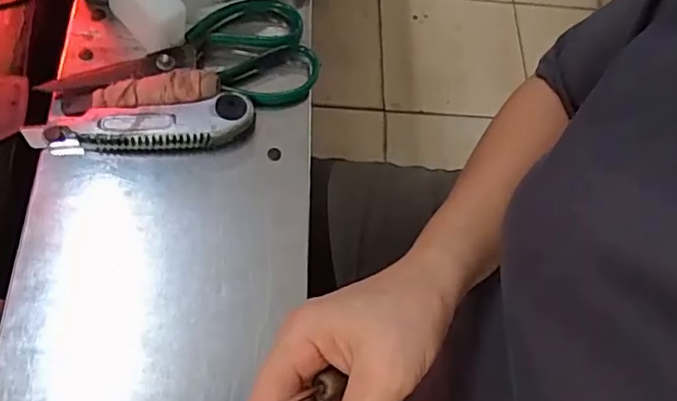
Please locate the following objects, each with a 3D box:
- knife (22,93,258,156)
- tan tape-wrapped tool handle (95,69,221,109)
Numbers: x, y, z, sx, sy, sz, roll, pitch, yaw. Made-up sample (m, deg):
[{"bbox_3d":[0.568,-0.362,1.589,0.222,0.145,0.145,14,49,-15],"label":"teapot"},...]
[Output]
[{"bbox_3d":[-0.145,-0.054,0.418,0.161,0.019,0.036,-8,67,-6],"label":"knife"},{"bbox_3d":[-0.137,-0.083,0.427,0.092,0.018,0.029,-7,67,-6],"label":"tan tape-wrapped tool handle"}]

